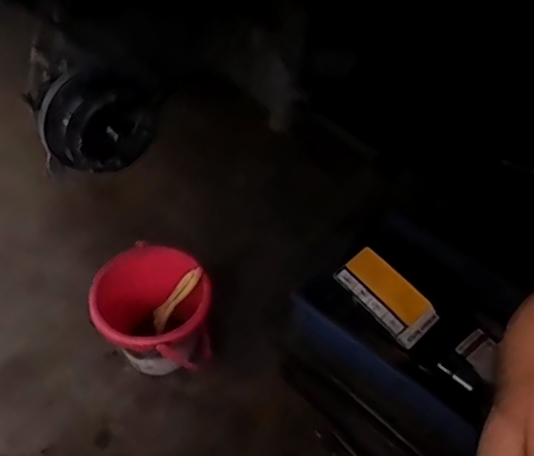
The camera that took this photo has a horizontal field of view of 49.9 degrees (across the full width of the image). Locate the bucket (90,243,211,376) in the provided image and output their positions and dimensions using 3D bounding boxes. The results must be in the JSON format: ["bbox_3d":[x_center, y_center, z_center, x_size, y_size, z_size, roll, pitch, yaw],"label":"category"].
[{"bbox_3d":[-0.150,0.124,0.774,0.147,0.137,0.161,-5,50,-8],"label":"bucket"}]

